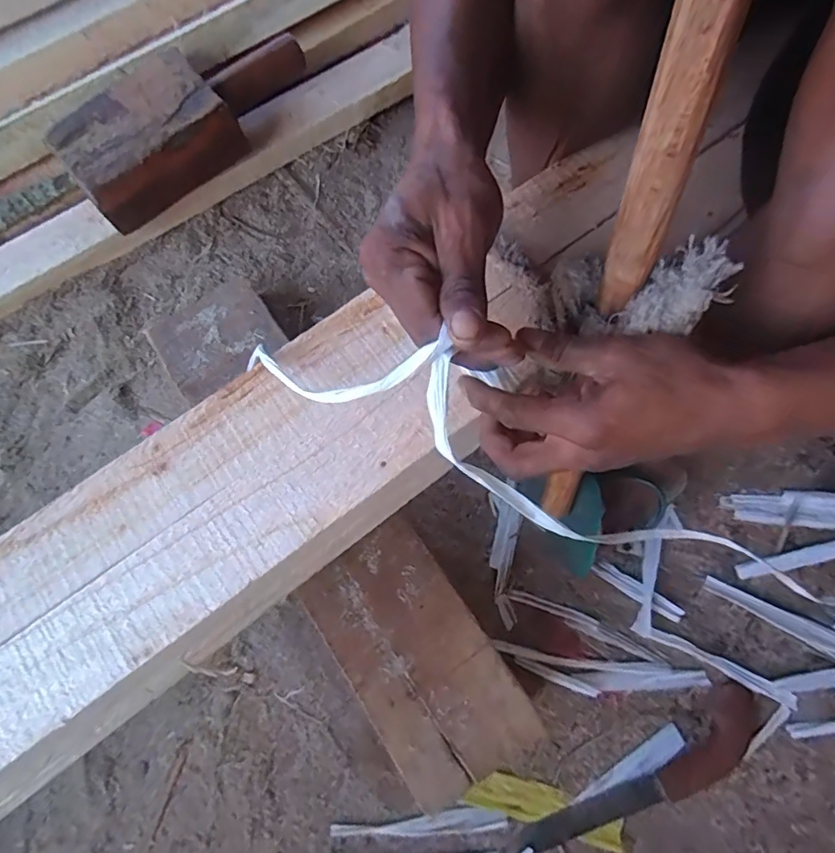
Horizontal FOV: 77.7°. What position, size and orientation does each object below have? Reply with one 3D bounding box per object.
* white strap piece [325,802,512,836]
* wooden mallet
[{"bbox_3d":[0.001,0.382,0.501,0.167,0.006,0.021,-7,73,5],"label":"white strap piece"},{"bbox_3d":[-0.267,-0.362,0.592,0.291,0.072,0.130,-45,73,-7],"label":"wooden mallet"}]

